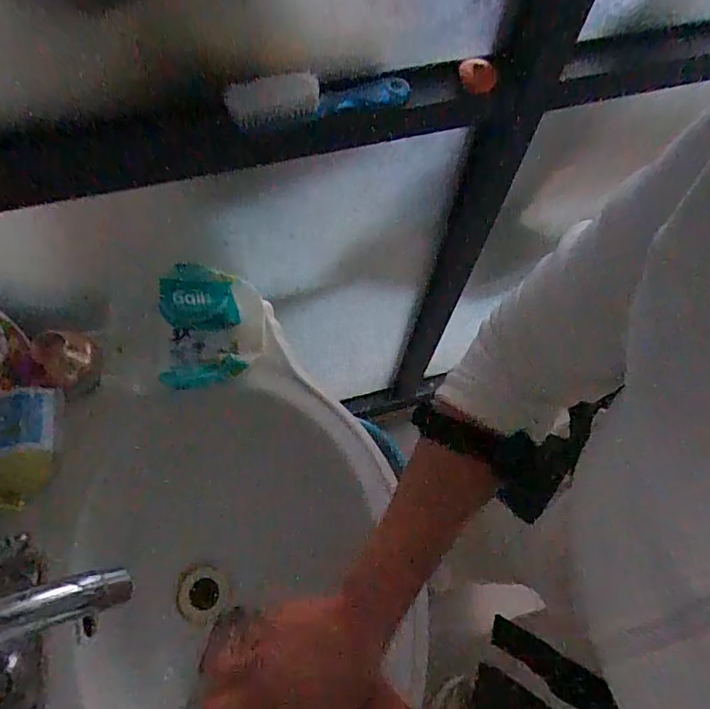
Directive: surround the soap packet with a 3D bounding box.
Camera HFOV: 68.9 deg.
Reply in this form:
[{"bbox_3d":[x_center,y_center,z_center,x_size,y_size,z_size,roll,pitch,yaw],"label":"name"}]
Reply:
[{"bbox_3d":[-0.164,-0.034,0.590,0.118,0.036,0.144,-4,64,-5],"label":"soap packet"}]

